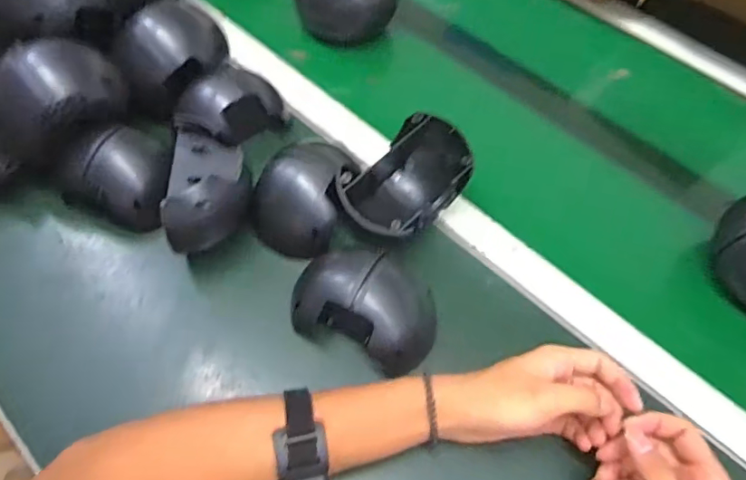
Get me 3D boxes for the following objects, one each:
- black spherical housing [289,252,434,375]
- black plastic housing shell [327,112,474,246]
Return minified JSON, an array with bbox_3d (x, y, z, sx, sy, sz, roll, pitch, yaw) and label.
[{"bbox_3d":[-0.007,0.053,0.470,0.129,0.056,0.088,27,59,13],"label":"black spherical housing"},{"bbox_3d":[0.029,-0.049,0.515,0.085,0.059,0.139,41,63,20],"label":"black plastic housing shell"}]

